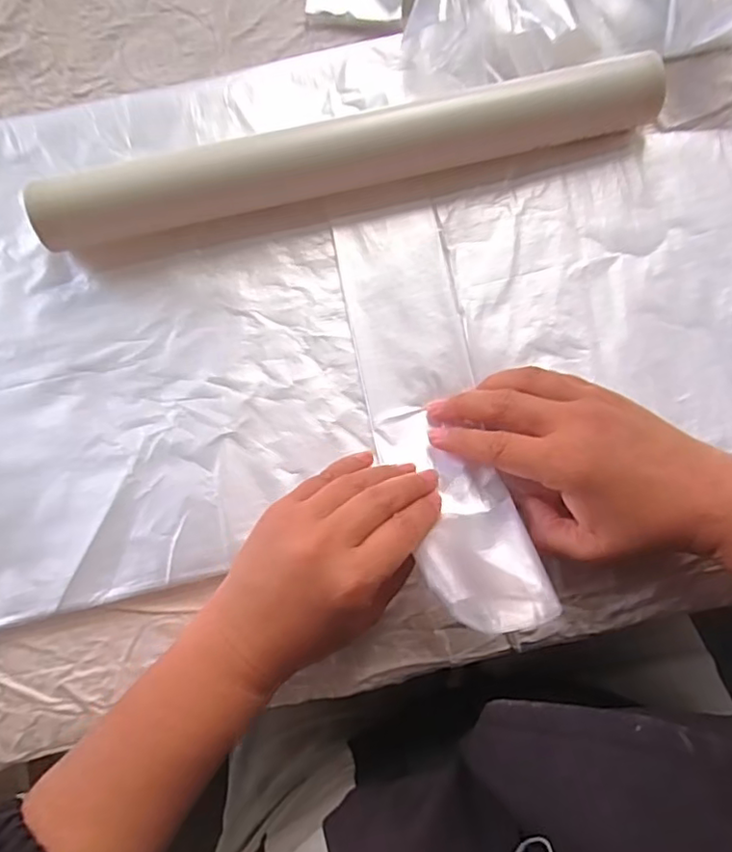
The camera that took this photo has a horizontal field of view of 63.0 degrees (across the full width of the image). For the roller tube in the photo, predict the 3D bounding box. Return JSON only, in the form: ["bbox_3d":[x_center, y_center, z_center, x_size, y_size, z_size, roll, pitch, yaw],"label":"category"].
[{"bbox_3d":[-0.009,-0.163,0.349,0.353,0.036,0.045,-13,79,-1],"label":"roller tube"}]

